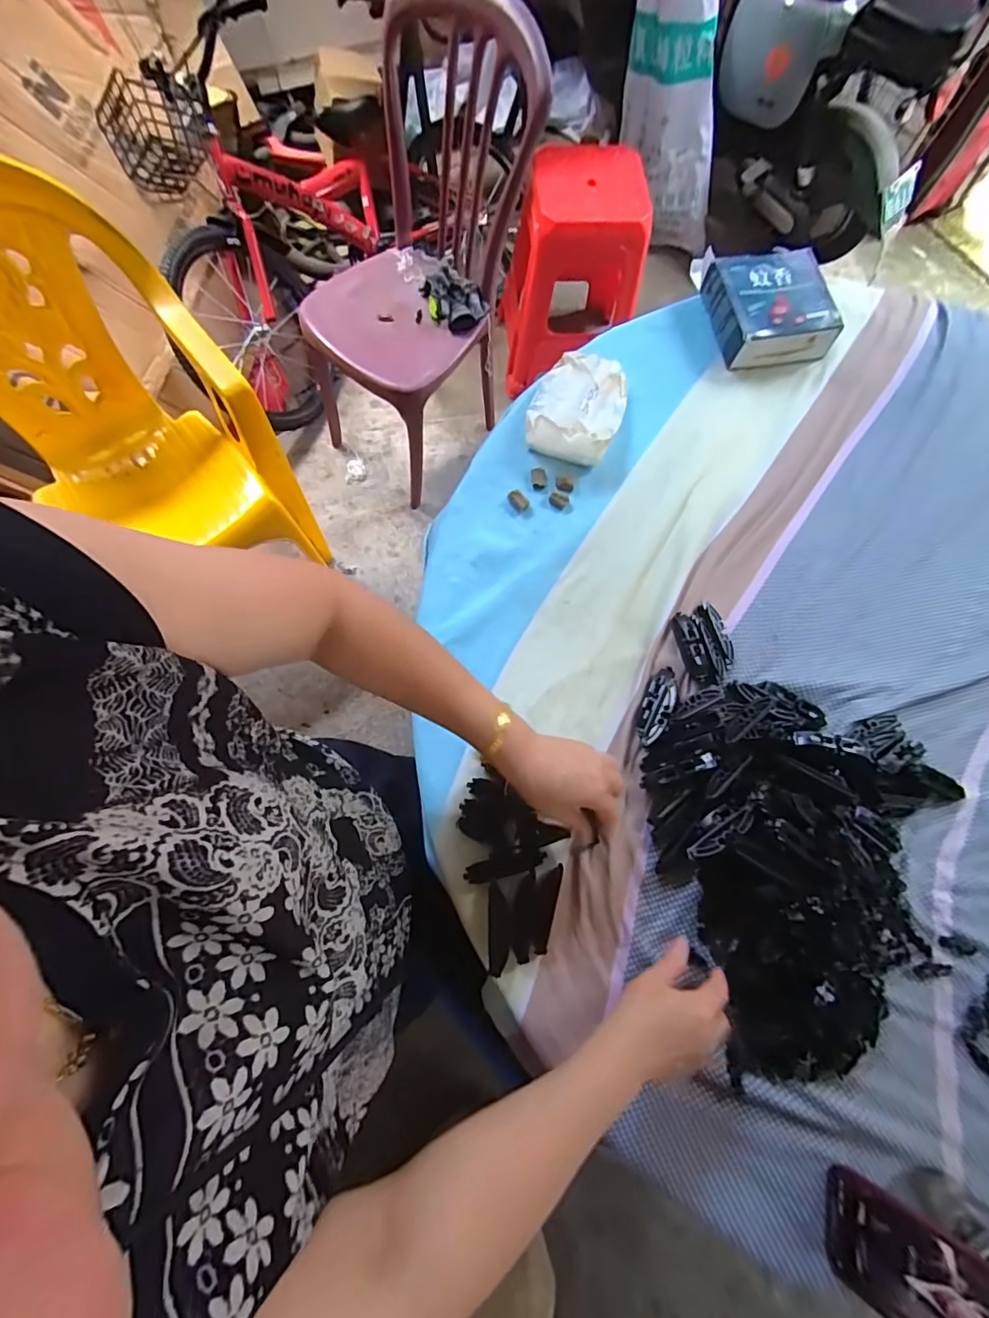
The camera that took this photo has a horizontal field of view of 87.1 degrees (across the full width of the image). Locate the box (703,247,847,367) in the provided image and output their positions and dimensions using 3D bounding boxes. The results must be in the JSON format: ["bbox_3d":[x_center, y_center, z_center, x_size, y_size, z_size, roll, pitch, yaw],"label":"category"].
[{"bbox_3d":[0.369,-0.474,0.708,0.151,0.056,0.144,-11,73,-5],"label":"box"}]

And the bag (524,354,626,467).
[{"bbox_3d":[0.104,-0.319,0.655,0.115,0.043,0.152,17,73,4],"label":"bag"}]

